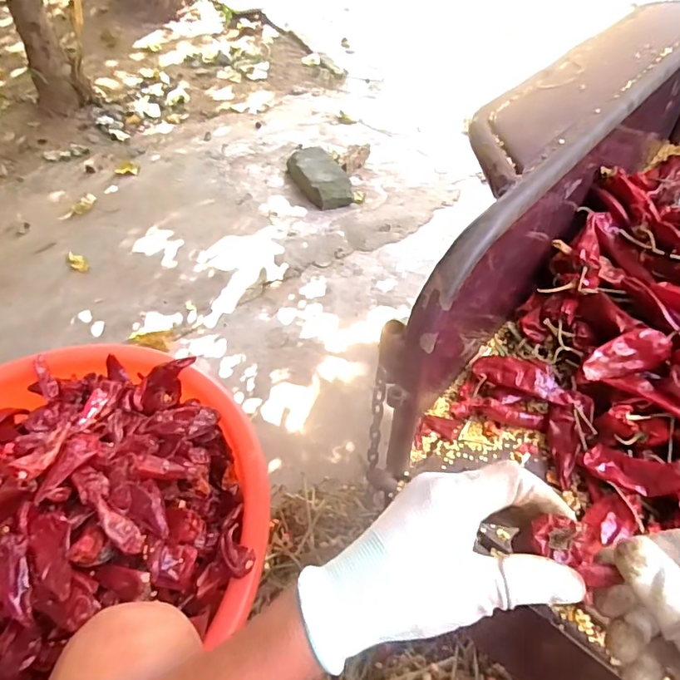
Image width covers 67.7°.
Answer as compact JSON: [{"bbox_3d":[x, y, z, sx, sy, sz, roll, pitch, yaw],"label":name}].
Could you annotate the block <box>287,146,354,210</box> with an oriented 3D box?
[{"bbox_3d":[-0.060,-0.463,1.422,0.132,0.079,0.231,-24,56,-20],"label":"block"}]

